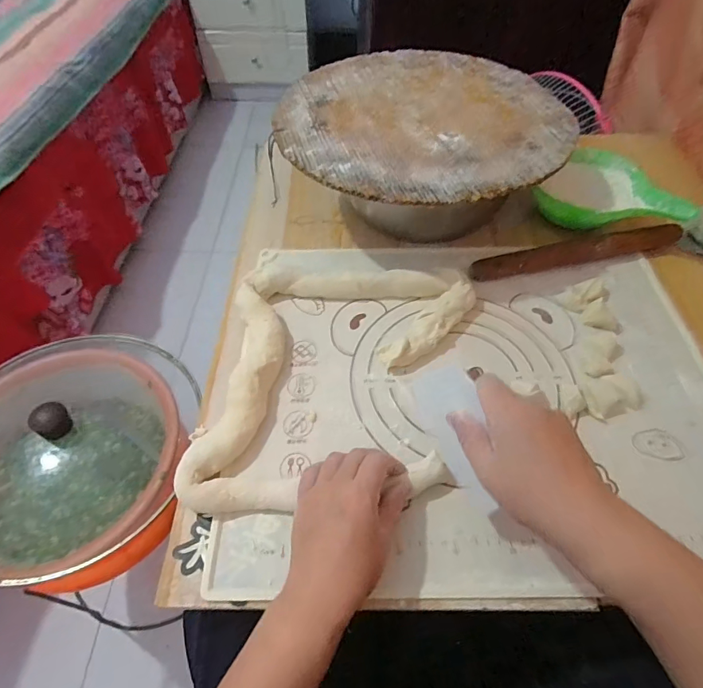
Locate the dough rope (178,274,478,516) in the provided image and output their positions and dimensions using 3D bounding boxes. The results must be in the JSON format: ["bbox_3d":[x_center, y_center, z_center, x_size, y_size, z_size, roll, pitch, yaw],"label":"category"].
[{"bbox_3d":[-0.009,0.023,0.453,0.294,0.033,0.284,-2,55,-2],"label":"dough rope"}]

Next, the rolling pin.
[{"bbox_3d":[0.291,-0.121,0.548,0.291,0.026,0.029,-13,57,-9],"label":"rolling pin"}]

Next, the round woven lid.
[{"bbox_3d":[0.087,-0.287,0.533,0.346,0.016,0.347,0,55,-1],"label":"round woven lid"}]

